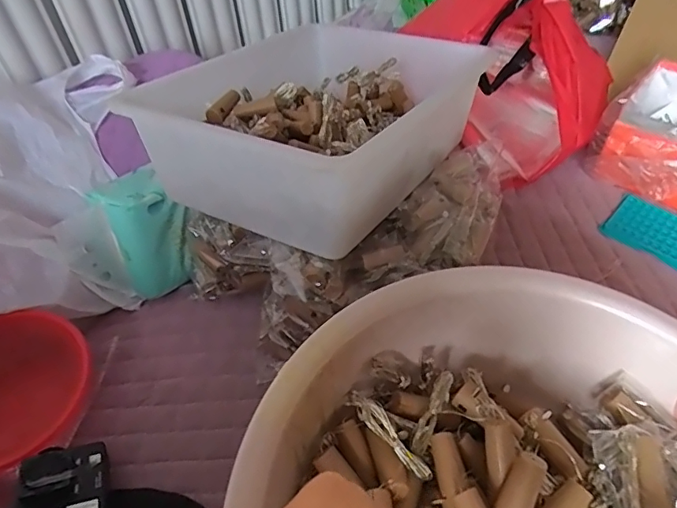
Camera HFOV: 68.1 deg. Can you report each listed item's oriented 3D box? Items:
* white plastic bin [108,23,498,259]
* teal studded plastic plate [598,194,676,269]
[{"bbox_3d":[-0.027,-0.157,0.565,0.275,0.134,0.313,28,55,25],"label":"white plastic bin"},{"bbox_3d":[0.431,-0.030,0.671,0.123,0.012,0.092,33,58,28],"label":"teal studded plastic plate"}]

